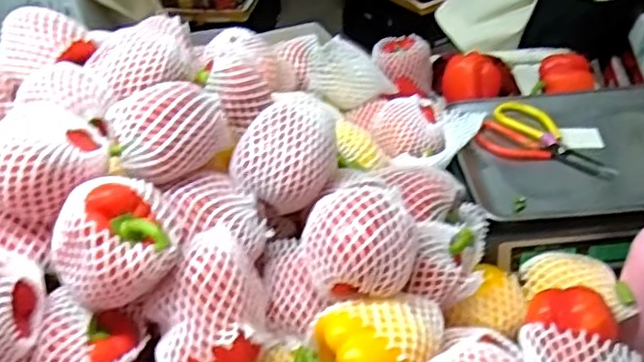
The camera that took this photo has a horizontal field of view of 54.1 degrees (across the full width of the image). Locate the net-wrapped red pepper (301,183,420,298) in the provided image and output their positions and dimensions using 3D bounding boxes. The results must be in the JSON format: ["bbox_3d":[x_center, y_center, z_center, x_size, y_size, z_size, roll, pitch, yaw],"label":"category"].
[{"bbox_3d":[0.036,0.059,0.578,0.101,0.088,0.092,3,39,8],"label":"net-wrapped red pepper"}]

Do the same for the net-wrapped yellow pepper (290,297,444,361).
[{"bbox_3d":[0.046,0.151,0.556,0.137,0.074,0.080,-8,39,-5],"label":"net-wrapped yellow pepper"}]

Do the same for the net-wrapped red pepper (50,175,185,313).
[{"bbox_3d":[-0.166,0.051,0.513,0.102,0.078,0.077,-19,41,-17],"label":"net-wrapped red pepper"}]

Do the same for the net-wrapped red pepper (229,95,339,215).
[{"bbox_3d":[-0.032,-0.025,0.625,0.110,0.081,0.076,-31,46,-29],"label":"net-wrapped red pepper"}]

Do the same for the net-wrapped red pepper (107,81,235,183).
[{"bbox_3d":[-0.146,-0.053,0.604,0.111,0.068,0.088,-12,40,-10],"label":"net-wrapped red pepper"}]

